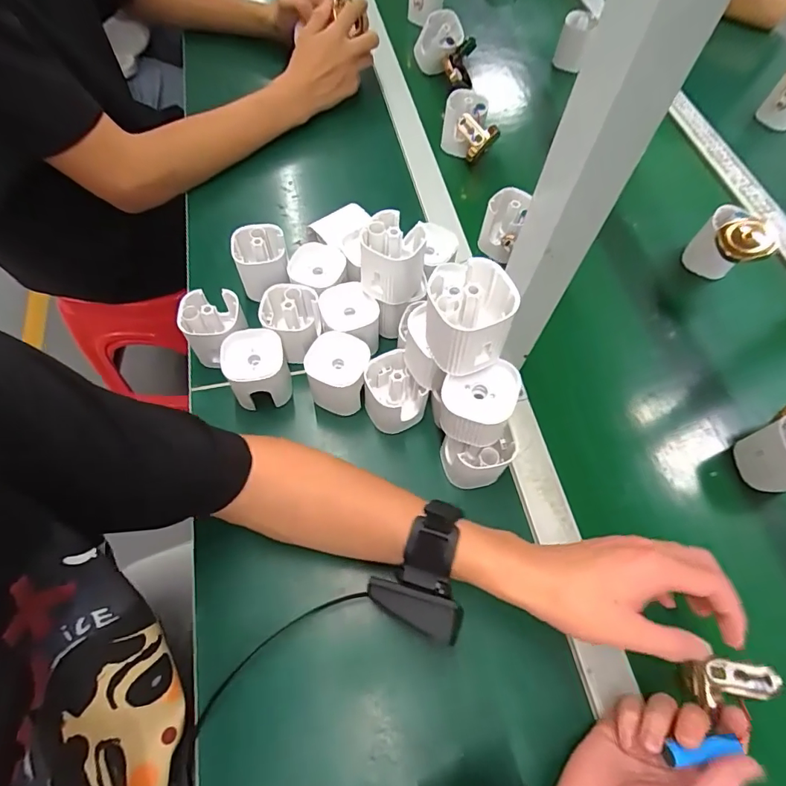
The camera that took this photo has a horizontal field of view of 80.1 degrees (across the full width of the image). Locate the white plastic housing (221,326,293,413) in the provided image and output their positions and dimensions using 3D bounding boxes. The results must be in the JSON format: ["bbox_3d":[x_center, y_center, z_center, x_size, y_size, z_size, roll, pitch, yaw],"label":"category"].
[{"bbox_3d":[-0.129,-0.020,0.447,0.058,0.058,0.057,-17,65,-10],"label":"white plastic housing"}]

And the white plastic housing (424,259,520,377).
[{"bbox_3d":[0.052,-0.052,0.334,0.059,0.072,0.058,1,63,-2],"label":"white plastic housing"}]

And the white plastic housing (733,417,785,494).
[{"bbox_3d":[0.366,0.057,0.433,0.062,0.054,0.057,-16,65,-10],"label":"white plastic housing"}]

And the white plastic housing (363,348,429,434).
[{"bbox_3d":[0.000,0.001,0.446,0.053,0.063,0.057,-29,67,-15],"label":"white plastic housing"}]

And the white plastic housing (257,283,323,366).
[{"bbox_3d":[-0.101,-0.067,0.473,0.058,0.055,0.066,-6,63,-4],"label":"white plastic housing"}]

